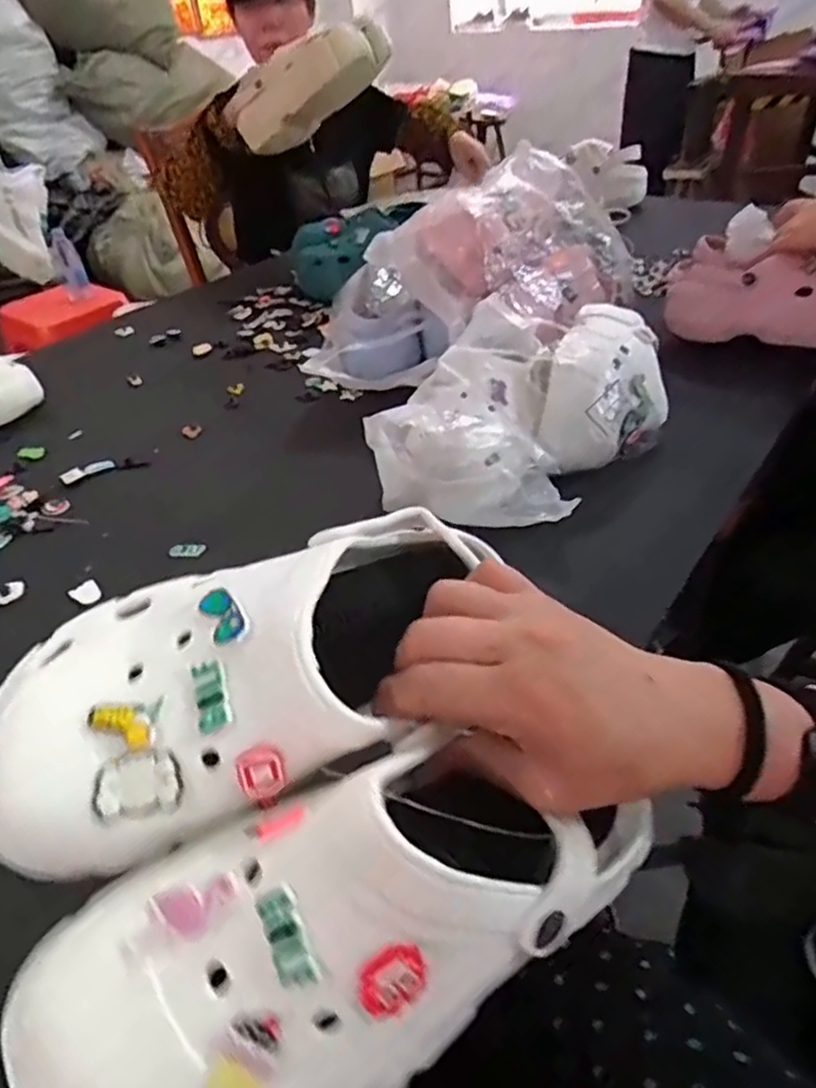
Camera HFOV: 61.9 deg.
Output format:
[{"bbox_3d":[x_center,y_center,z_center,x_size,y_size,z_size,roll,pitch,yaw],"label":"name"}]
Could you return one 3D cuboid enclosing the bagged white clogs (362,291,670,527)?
[{"bbox_3d":[0.130,-0.137,0.672,0.206,0.110,0.357,18,44,25],"label":"bagged white clogs"}]

